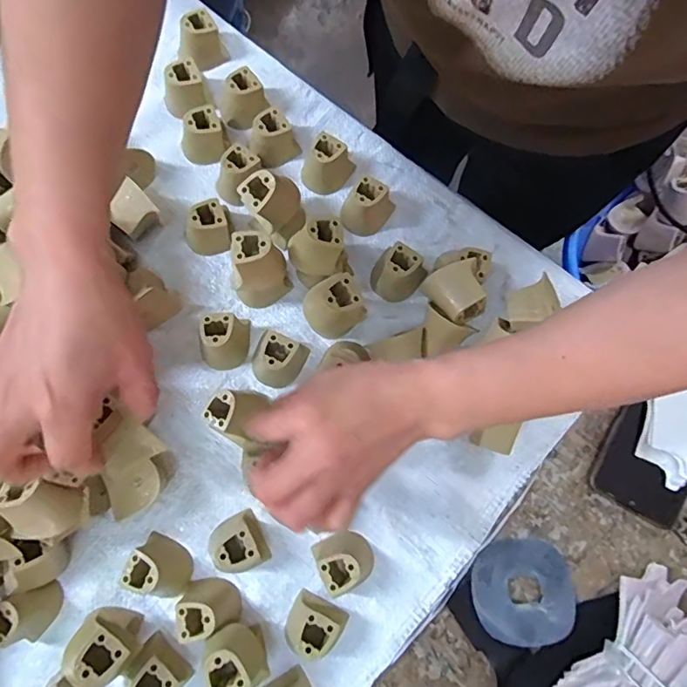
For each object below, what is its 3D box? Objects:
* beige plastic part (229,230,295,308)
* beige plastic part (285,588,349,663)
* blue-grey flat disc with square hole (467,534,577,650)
[{"bbox_3d":[-0.073,-0.063,0.438,0.046,0.070,0.045,-15,79,-4],"label":"beige plastic part"},{"bbox_3d":[-0.023,0.224,0.398,0.044,0.036,0.044,23,79,4],"label":"beige plastic part"},{"bbox_3d":[0.147,0.202,0.417,0.082,0.008,0.079,0,78,-1],"label":"blue-grey flat disc with square hole"}]

